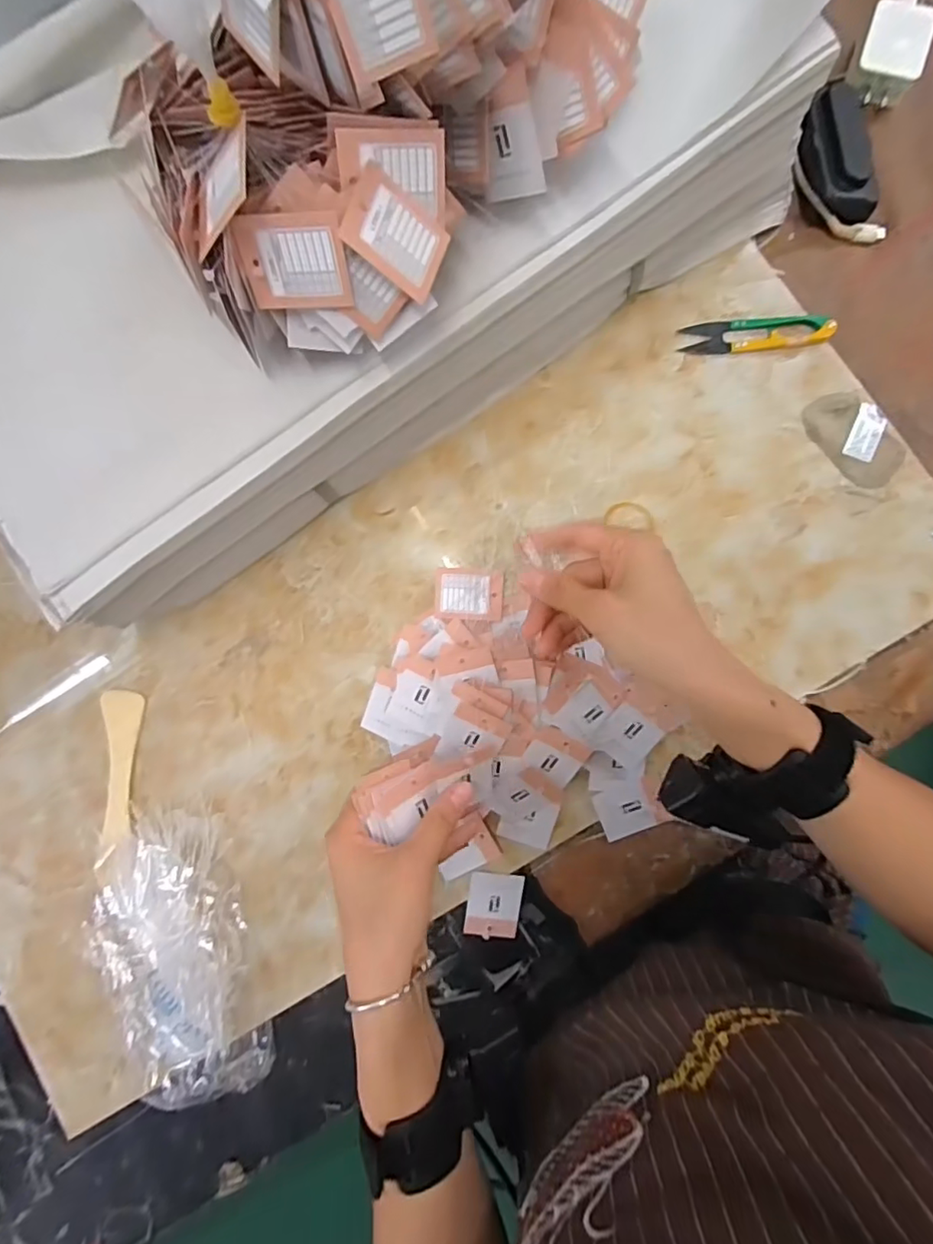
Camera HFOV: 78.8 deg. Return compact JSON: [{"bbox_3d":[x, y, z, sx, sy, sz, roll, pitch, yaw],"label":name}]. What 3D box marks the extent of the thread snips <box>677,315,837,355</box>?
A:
[{"bbox_3d":[0.211,-0.211,0.414,0.101,0.010,0.025,-4,84,6],"label":"thread snips"}]

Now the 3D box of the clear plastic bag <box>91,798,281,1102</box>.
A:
[{"bbox_3d":[-0.224,0.241,0.410,0.120,0.052,0.187,-20,84,5],"label":"clear plastic bag"}]

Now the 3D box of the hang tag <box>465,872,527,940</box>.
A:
[{"bbox_3d":[0.021,0.209,0.418,0.040,0.004,0.049,7,95,-2],"label":"hang tag"}]

